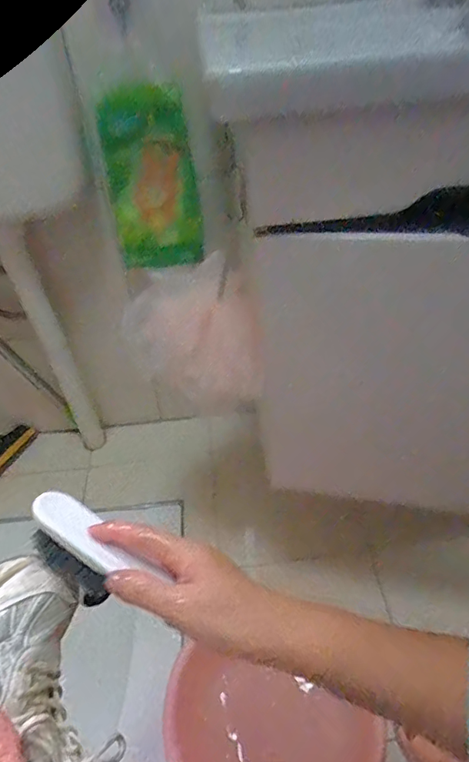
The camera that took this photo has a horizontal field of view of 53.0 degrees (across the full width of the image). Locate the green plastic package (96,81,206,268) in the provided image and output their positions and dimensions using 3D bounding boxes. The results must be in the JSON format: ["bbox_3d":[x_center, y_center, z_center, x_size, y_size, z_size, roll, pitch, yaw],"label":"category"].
[{"bbox_3d":[-0.130,-0.311,0.741,0.138,0.255,0.024,-1,37,6],"label":"green plastic package"}]

